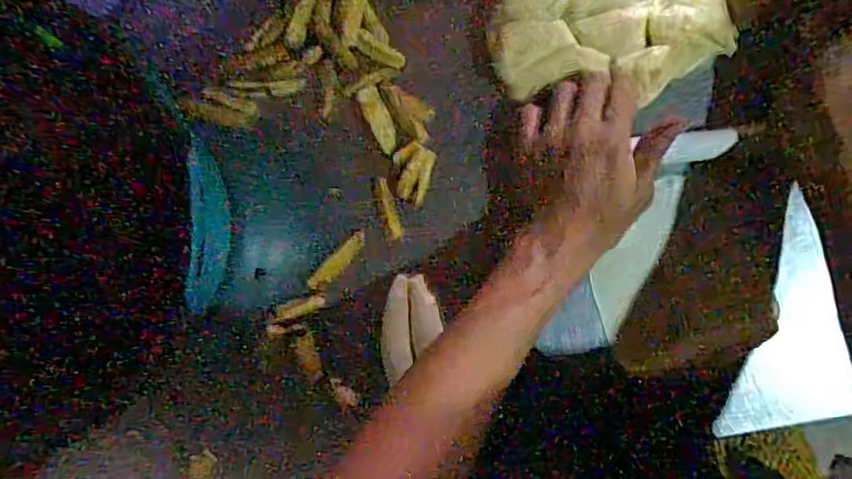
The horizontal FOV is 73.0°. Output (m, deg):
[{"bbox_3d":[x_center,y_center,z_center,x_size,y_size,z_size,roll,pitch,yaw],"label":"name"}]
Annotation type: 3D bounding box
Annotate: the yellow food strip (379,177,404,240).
[{"bbox_3d":[-0.030,-0.025,0.468,0.010,0.004,0.052,-18,87,8],"label":"yellow food strip"}]

